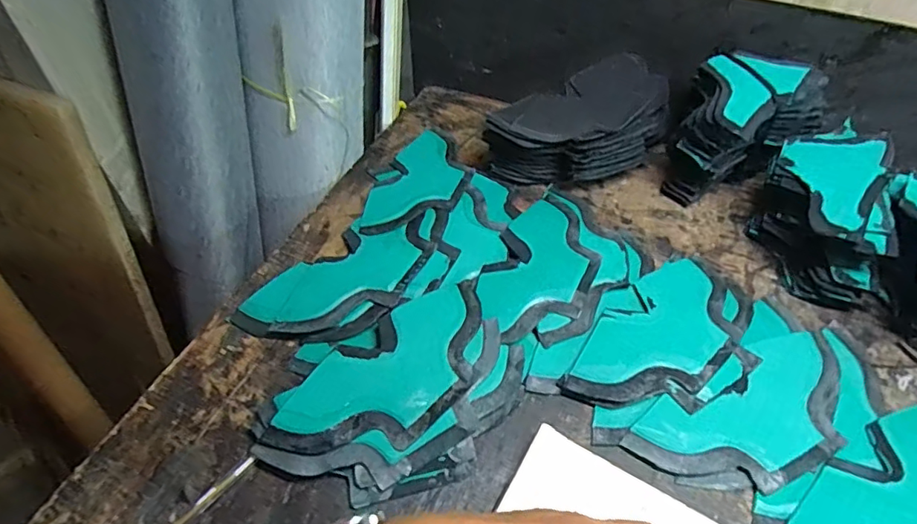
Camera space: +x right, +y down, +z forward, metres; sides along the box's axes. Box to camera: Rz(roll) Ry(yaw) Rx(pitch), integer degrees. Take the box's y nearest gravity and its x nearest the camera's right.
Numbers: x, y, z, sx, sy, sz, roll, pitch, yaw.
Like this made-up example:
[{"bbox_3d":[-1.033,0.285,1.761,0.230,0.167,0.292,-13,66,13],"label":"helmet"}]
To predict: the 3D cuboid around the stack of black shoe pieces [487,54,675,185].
[{"bbox_3d":[0.133,-0.139,0.559,0.204,0.067,0.112,-27,55,-22],"label":"stack of black shoe pieces"}]

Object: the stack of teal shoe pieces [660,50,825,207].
[{"bbox_3d":[0.278,-0.126,0.528,0.116,0.113,0.139,24,53,19],"label":"stack of teal shoe pieces"}]

